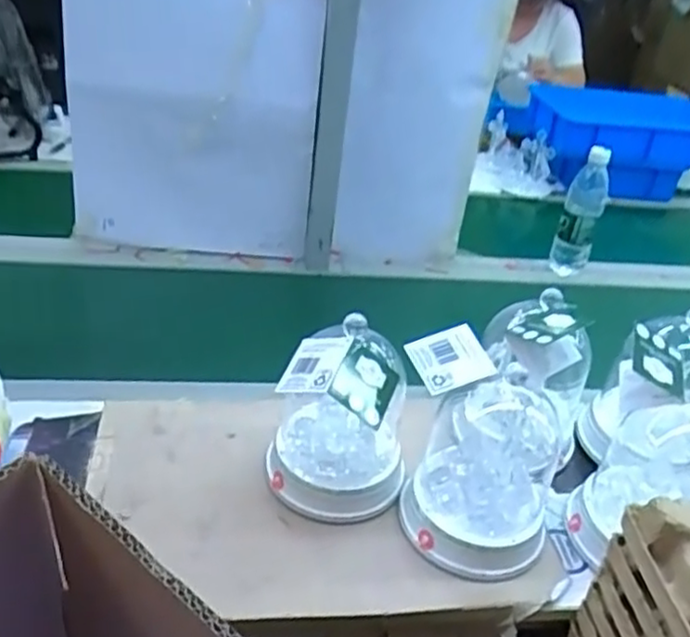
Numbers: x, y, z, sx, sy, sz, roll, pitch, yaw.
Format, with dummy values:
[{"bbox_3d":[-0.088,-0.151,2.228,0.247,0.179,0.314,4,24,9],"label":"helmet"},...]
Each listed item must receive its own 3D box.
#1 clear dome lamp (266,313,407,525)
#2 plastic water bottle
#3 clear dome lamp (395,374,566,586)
[{"bbox_3d":[-0.002,0.099,0.752,0.147,0.190,0.137,10,33,4],"label":"clear dome lamp"},{"bbox_3d":[0.409,-0.177,1.238,0.067,0.225,0.053,26,37,26],"label":"plastic water bottle"},{"bbox_3d":[0.142,0.158,0.730,0.150,0.137,0.152,19,35,17],"label":"clear dome lamp"}]

